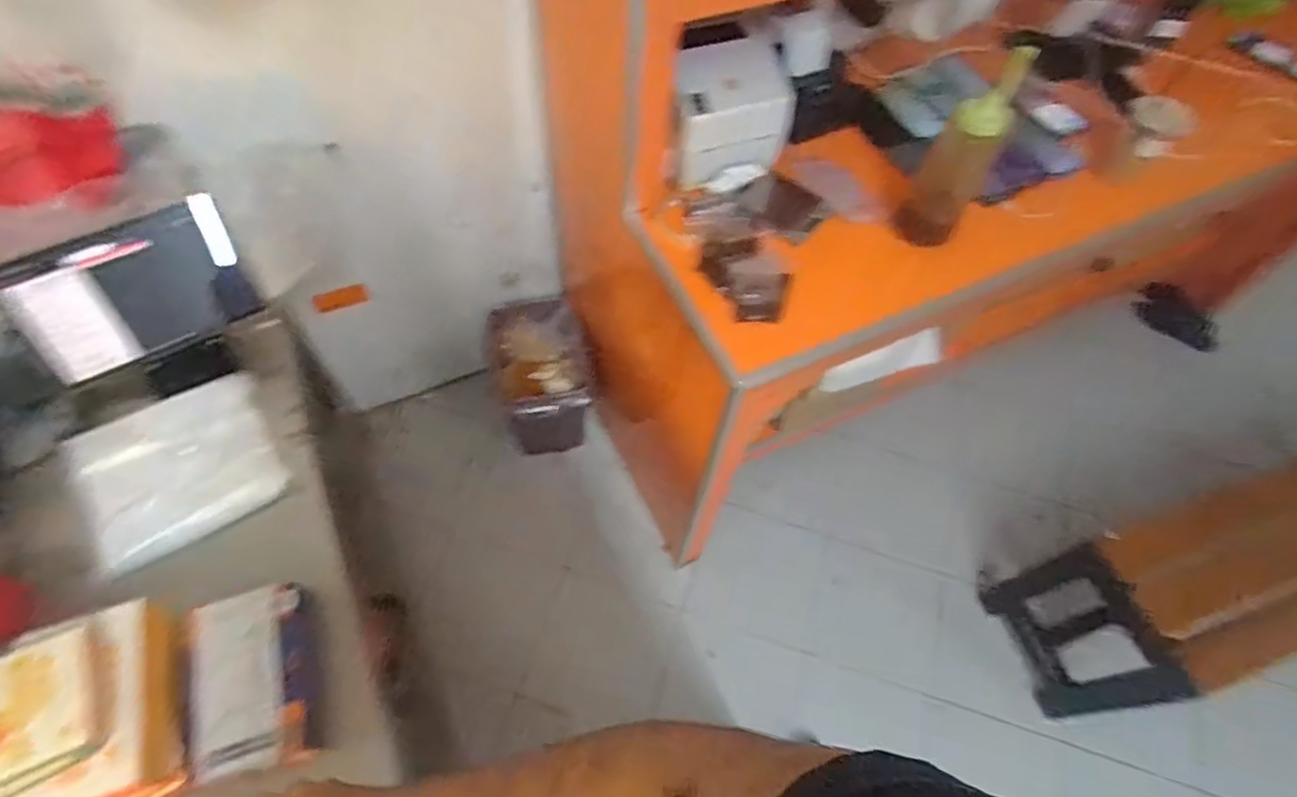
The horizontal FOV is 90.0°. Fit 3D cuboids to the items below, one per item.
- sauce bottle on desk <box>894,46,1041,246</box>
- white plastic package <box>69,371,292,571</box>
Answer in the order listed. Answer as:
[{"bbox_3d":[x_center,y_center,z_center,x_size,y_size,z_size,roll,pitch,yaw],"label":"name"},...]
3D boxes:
[{"bbox_3d":[0.429,-0.331,0.892,0.086,0.263,0.087,27,62,12],"label":"sauce bottle on desk"},{"bbox_3d":[-0.599,0.080,0.834,0.204,0.045,0.210,-32,66,-19],"label":"white plastic package"}]

